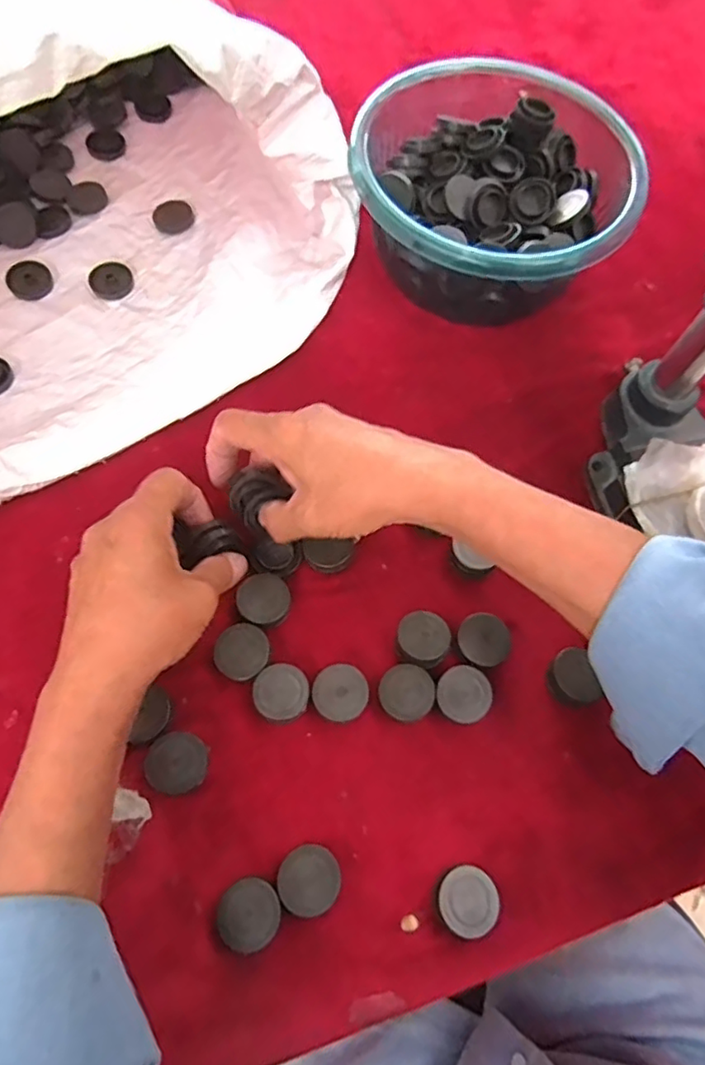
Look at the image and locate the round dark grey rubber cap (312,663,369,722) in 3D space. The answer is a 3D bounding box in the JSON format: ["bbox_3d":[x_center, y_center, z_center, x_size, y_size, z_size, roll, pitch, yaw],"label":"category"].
[{"bbox_3d":[-0.007,0.097,0.361,0.032,0.017,0.032,1,67,-3],"label":"round dark grey rubber cap"}]

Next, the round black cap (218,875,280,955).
[{"bbox_3d":[-0.054,0.200,0.315,0.032,0.015,0.031,1,67,-3],"label":"round black cap"}]

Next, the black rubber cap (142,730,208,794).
[{"bbox_3d":[-0.100,0.132,0.343,0.035,0.014,0.032,1,67,-3],"label":"black rubber cap"}]

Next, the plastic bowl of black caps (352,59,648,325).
[{"bbox_3d":[0.104,-0.255,0.472,0.203,0.093,0.193,1,67,-3],"label":"plastic bowl of black caps"}]

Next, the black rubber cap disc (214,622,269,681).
[{"bbox_3d":[-0.067,0.074,0.367,0.032,0.015,0.033,1,67,-3],"label":"black rubber cap disc"}]

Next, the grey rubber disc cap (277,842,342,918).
[{"bbox_3d":[-0.023,0.186,0.322,0.032,0.016,0.033,1,67,-3],"label":"grey rubber disc cap"}]

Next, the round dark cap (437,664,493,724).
[{"bbox_3d":[0.067,0.099,0.366,0.032,0.016,0.033,1,67,-3],"label":"round dark cap"}]

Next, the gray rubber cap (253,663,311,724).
[{"bbox_3d":[-0.042,0.096,0.358,0.032,0.016,0.032,1,67,-3],"label":"gray rubber cap"}]

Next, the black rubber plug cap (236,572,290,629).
[{"bbox_3d":[-0.056,0.044,0.381,0.032,0.017,0.032,1,67,-3],"label":"black rubber plug cap"}]

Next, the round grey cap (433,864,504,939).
[{"bbox_3d":[0.062,0.198,0.323,0.034,0.018,0.032,1,67,-3],"label":"round grey cap"}]

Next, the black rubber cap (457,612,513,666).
[{"bbox_3d":[0.083,0.068,0.380,0.034,0.010,0.033,1,67,-3],"label":"black rubber cap"}]

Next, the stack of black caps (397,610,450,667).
[{"bbox_3d":[0.044,0.067,0.377,0.032,0.023,0.035,29,69,9],"label":"stack of black caps"}]

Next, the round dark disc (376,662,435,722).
[{"bbox_3d":[0.032,0.098,0.364,0.032,0.017,0.032,1,67,-3],"label":"round dark disc"}]

